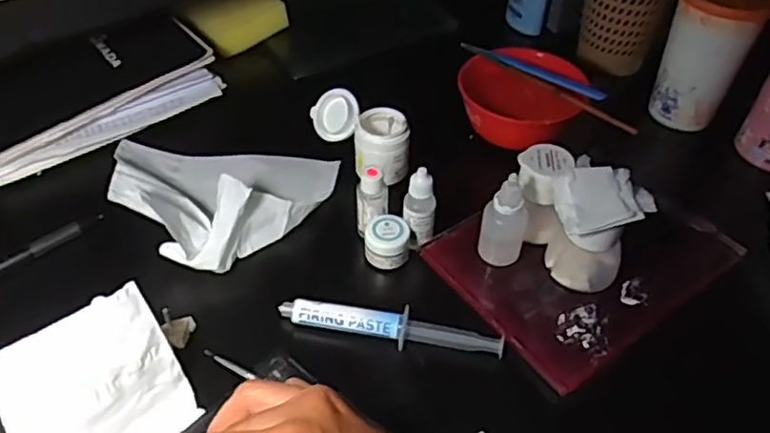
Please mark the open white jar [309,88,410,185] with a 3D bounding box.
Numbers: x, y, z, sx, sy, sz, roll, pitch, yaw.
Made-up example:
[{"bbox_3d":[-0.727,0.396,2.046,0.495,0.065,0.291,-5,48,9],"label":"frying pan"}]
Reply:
[{"bbox_3d":[-0.017,-0.067,0.548,0.045,0.048,0.095,-32,56,-29],"label":"open white jar"}]

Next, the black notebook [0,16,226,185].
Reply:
[{"bbox_3d":[-0.276,-0.124,0.598,0.209,0.034,0.150,-26,53,-25],"label":"black notebook"}]

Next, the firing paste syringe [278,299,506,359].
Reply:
[{"bbox_3d":[0.004,0.072,0.437,0.148,0.013,0.021,7,46,4],"label":"firing paste syringe"}]

